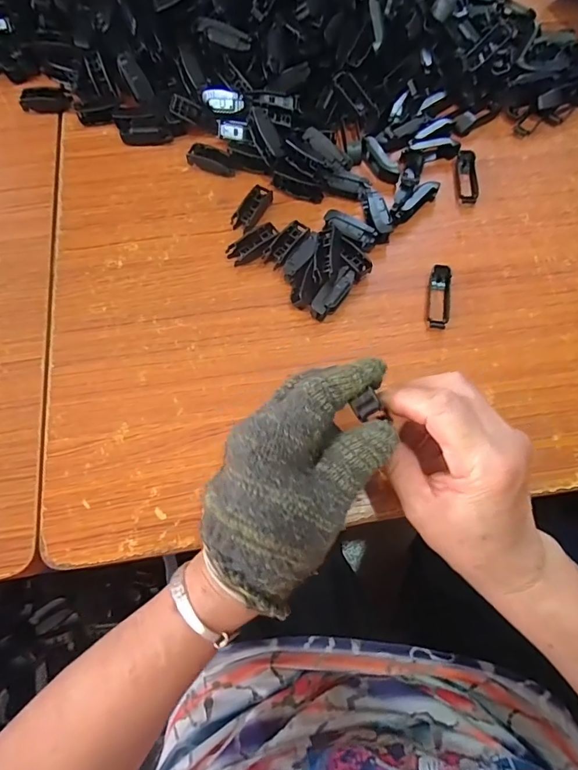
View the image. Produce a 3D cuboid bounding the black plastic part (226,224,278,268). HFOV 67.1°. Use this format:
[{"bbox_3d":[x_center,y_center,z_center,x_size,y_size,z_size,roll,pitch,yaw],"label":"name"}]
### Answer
[{"bbox_3d":[-0.030,-0.121,0.381,0.049,0.016,0.020,-37,74,-12],"label":"black plastic part"}]

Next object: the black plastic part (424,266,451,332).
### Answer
[{"bbox_3d":[0.126,-0.073,0.363,0.019,0.012,0.055,10,70,4],"label":"black plastic part"}]

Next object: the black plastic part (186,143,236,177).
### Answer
[{"bbox_3d":[-0.072,-0.212,0.409,0.044,0.014,0.018,16,71,6],"label":"black plastic part"}]

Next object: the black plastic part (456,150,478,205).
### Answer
[{"bbox_3d":[0.168,-0.195,0.408,0.018,0.009,0.057,2,70,1],"label":"black plastic part"}]

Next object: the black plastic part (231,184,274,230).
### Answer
[{"bbox_3d":[-0.033,-0.158,0.393,0.018,0.016,0.048,28,72,10],"label":"black plastic part"}]

